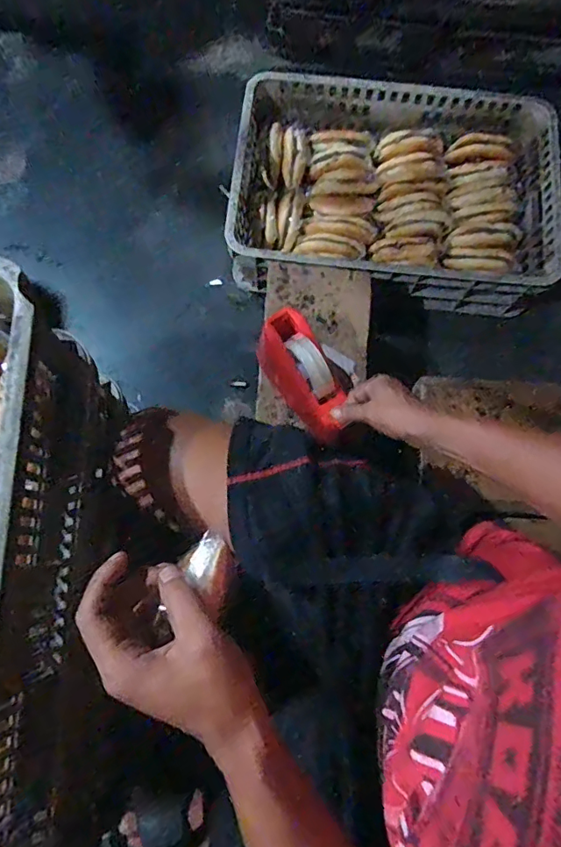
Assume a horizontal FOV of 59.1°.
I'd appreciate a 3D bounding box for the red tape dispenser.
[{"bbox_3d":[0.038,-0.068,0.700,0.075,0.075,0.181,-33,78,-9],"label":"red tape dispenser"}]

